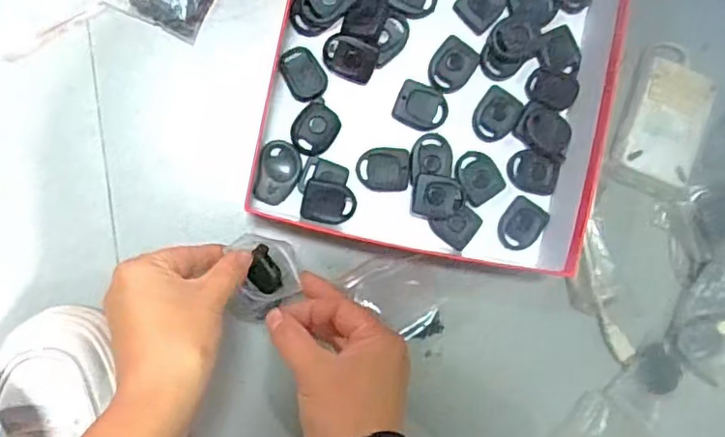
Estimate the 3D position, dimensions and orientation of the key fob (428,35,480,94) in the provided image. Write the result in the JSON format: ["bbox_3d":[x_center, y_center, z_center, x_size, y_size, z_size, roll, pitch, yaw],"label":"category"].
[{"bbox_3d":[0.067,-0.113,0.455,0.032,0.005,0.038,36,87,-7],"label":"key fob"}]

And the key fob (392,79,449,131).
[{"bbox_3d":[0.044,-0.083,0.454,0.039,0.009,0.031,25,89,-8],"label":"key fob"}]

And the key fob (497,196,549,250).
[{"bbox_3d":[0.122,0.005,0.470,0.029,0.008,0.039,34,88,-7],"label":"key fob"}]

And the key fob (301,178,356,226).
[{"bbox_3d":[-0.025,-0.011,0.450,0.038,0.005,0.030,11,91,-8],"label":"key fob"}]

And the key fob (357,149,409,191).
[{"bbox_3d":[0.016,-0.036,0.453,0.038,0.006,0.032,0,92,-8],"label":"key fob"}]

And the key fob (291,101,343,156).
[{"bbox_3d":[-0.034,-0.065,0.450,0.030,0.004,0.038,40,87,-7],"label":"key fob"}]

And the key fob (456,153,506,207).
[{"bbox_3d":[0.087,-0.031,0.463,0.034,0.008,0.040,-24,95,-6],"label":"key fob"}]

